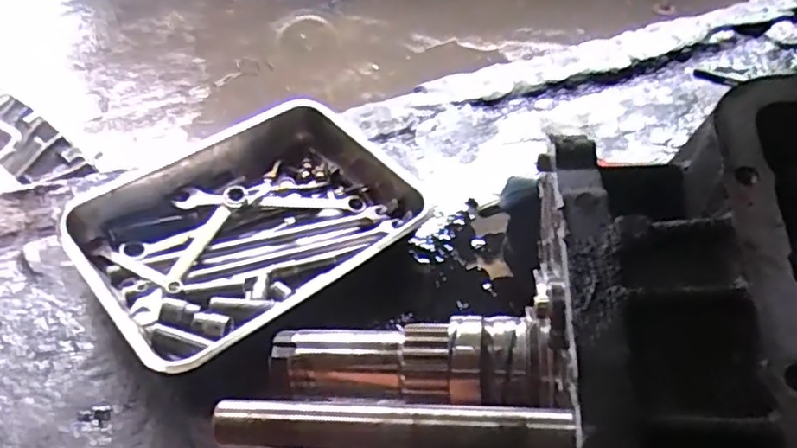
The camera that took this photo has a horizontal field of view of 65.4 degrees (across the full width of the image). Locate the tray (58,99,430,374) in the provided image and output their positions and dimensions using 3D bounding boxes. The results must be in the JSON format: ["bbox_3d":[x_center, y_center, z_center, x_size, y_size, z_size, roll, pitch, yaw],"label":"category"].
[{"bbox_3d":[-0.174,0.004,0.788,0.404,0.077,0.278,-31,54,-27],"label":"tray"}]

